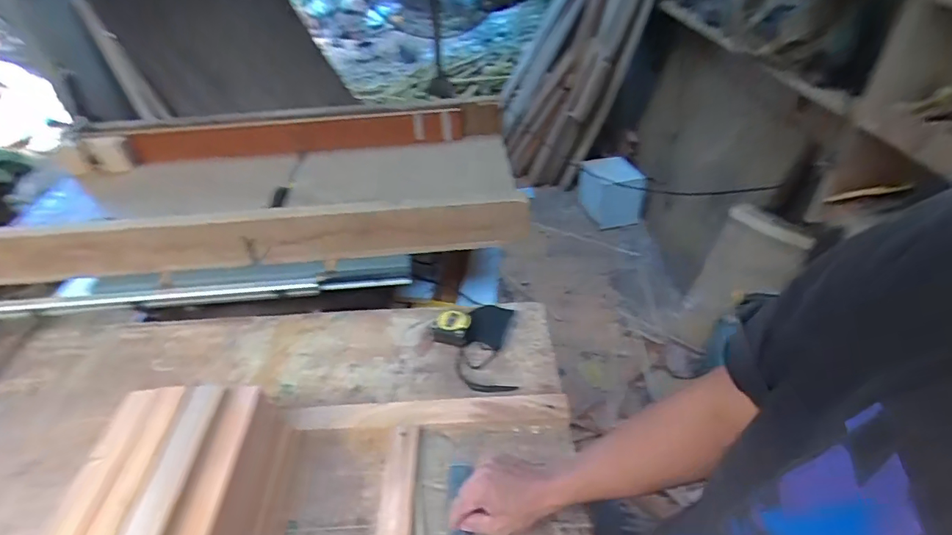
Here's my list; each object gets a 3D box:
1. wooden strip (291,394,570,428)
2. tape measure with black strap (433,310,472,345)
[{"bbox_3d":[-0.070,0.225,0.733,0.417,0.020,0.044,-3,40,0],"label":"wooden strip"},{"bbox_3d":[-0.041,0.107,0.854,0.057,0.031,0.060,9,41,14],"label":"tape measure with black strap"}]

